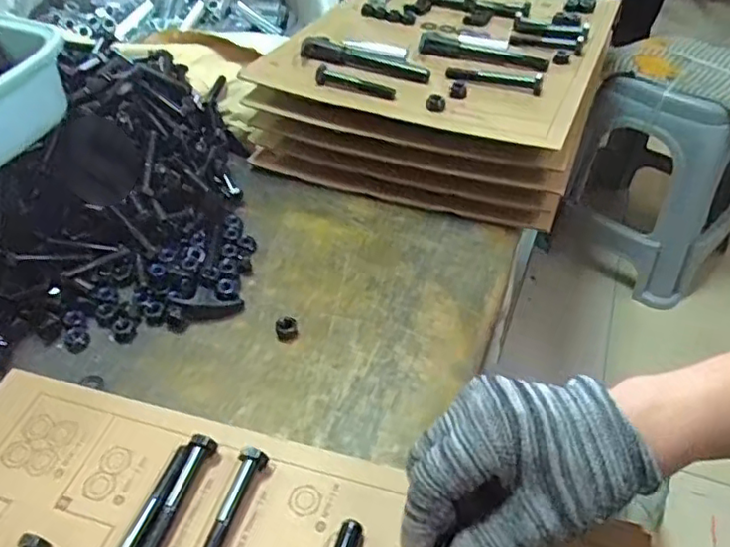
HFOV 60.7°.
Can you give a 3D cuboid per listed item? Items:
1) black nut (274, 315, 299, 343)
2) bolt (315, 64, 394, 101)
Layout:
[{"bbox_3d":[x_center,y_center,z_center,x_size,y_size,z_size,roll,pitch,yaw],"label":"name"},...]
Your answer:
[{"bbox_3d":[-0.058,0.042,0.462,0.017,0.011,0.018,0,43,0],"label":"black nut"},{"bbox_3d":[-0.007,-0.172,0.558,0.073,0.013,0.018,17,45,17],"label":"bolt"}]

